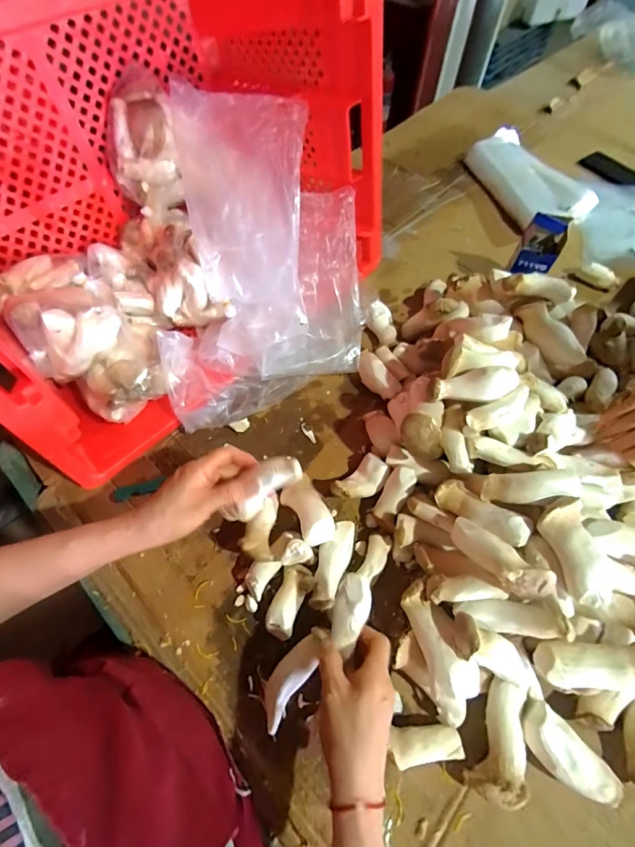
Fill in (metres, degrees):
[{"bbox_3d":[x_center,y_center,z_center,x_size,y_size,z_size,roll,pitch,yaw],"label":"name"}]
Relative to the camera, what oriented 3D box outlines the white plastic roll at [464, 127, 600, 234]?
[{"bbox_3d":[0.471,-0.557,0.894,0.145,0.045,0.286,-22,63,-12],"label":"white plastic roll"}]

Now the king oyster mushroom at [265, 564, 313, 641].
[{"bbox_3d":[-0.033,0.209,0.466,0.033,0.030,0.078,20,62,10],"label":"king oyster mushroom"}]

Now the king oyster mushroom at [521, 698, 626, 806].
[{"bbox_3d":[0.244,0.323,0.388,0.045,0.040,0.095,-41,69,-21],"label":"king oyster mushroom"}]

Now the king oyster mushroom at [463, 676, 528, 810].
[{"bbox_3d":[0.184,0.314,0.392,0.049,0.048,0.095,25,63,13],"label":"king oyster mushroom"}]

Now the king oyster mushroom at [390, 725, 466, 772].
[{"bbox_3d":[0.109,0.322,0.397,0.071,0.031,0.030,-2,61,-1],"label":"king oyster mushroom"}]

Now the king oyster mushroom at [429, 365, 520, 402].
[{"bbox_3d":[0.193,-0.049,0.484,0.102,0.032,0.035,1,61,-1],"label":"king oyster mushroom"}]

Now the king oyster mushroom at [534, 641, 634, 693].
[{"bbox_3d":[0.269,0.227,0.368,0.109,0.034,0.043,2,61,1],"label":"king oyster mushroom"}]

